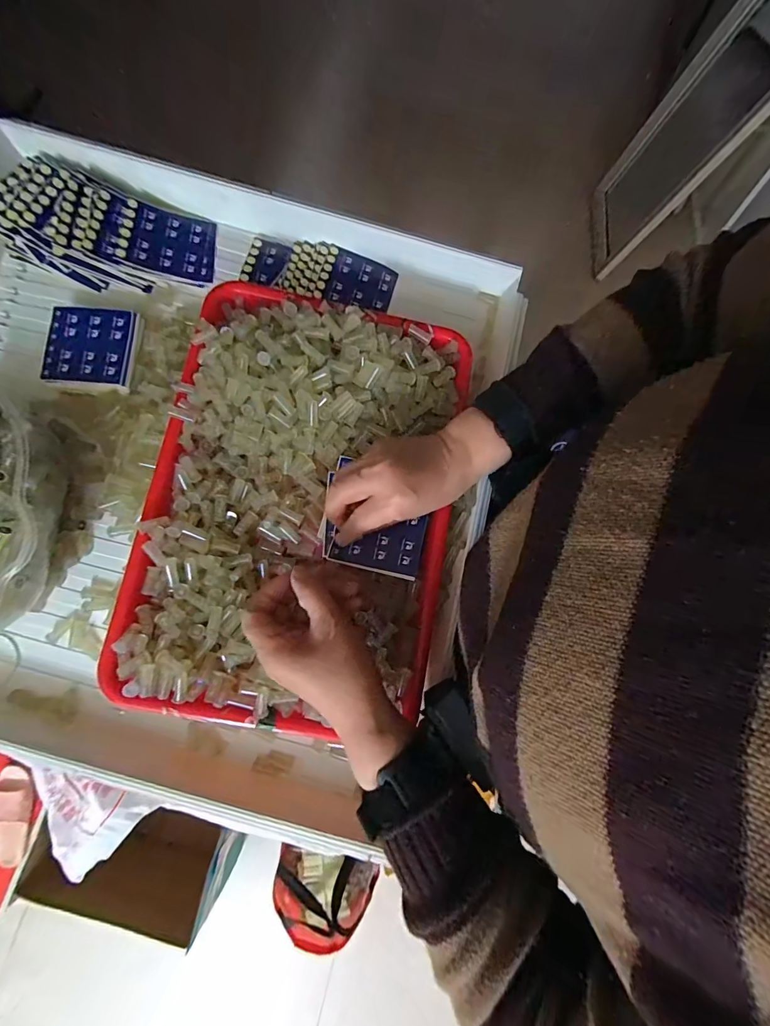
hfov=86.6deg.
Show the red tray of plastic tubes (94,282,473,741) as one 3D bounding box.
[{"bbox_3d":[-0.071,-0.013,0.374,0.261,0.064,0.380,10,79,2],"label":"red tray of plastic tubes"}]

